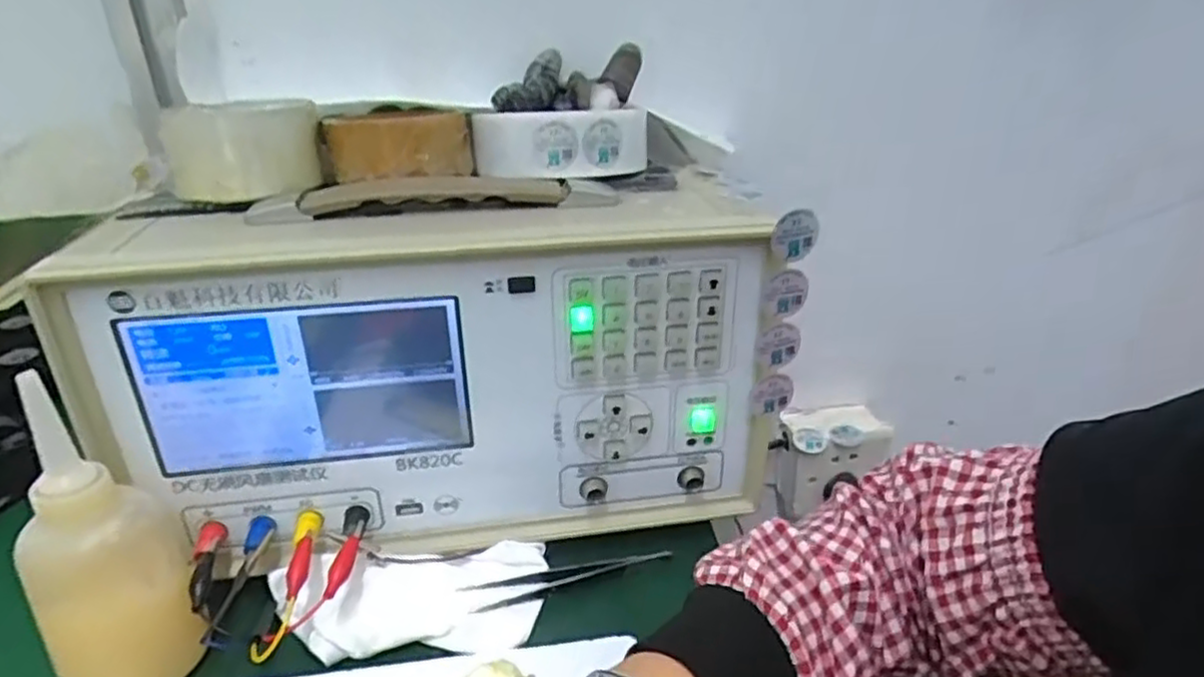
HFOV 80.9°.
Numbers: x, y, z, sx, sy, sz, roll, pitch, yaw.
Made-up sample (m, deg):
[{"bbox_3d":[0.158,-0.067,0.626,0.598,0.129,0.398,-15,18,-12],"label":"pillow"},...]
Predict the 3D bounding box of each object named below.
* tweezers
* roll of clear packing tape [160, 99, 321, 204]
[{"bbox_3d":[-0.018,0.134,0.398,0.117,0.006,0.018,-9,29,-15],"label":"tweezers"},{"bbox_3d":[-0.199,-0.106,0.399,0.058,0.055,0.068,6,28,11],"label":"roll of clear packing tape"}]

